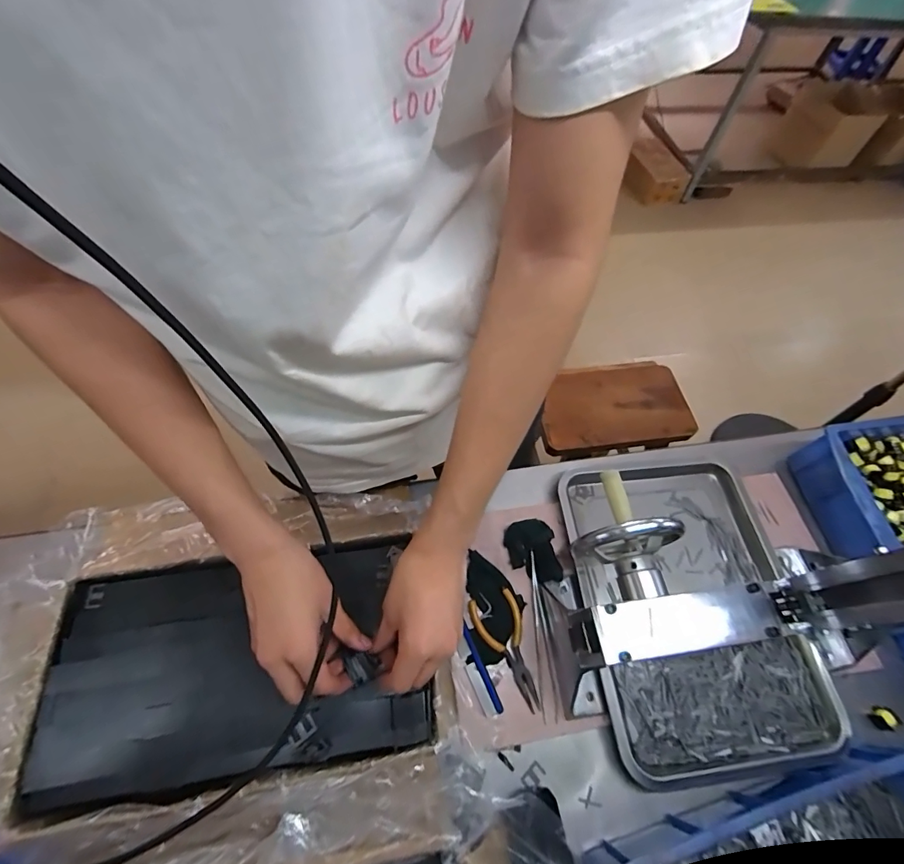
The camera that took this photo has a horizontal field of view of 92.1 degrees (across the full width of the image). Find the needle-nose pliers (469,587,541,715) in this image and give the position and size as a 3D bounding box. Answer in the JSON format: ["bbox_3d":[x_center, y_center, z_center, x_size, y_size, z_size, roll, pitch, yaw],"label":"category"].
[{"bbox_3d":[0.063,0.240,0.480,0.050,0.010,0.122,-15,63,-13],"label":"needle-nose pliers"}]

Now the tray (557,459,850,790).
[{"bbox_3d":[0.277,0.191,0.519,0.251,0.020,0.343,-3,61,-6],"label":"tray"}]

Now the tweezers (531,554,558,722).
[{"bbox_3d":[0.104,0.227,0.497,0.018,0.010,0.172,1,60,-4],"label":"tweezers"}]

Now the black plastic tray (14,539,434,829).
[{"bbox_3d":[-0.207,0.224,0.430,0.344,0.038,0.196,-6,61,-8],"label":"black plastic tray"}]

